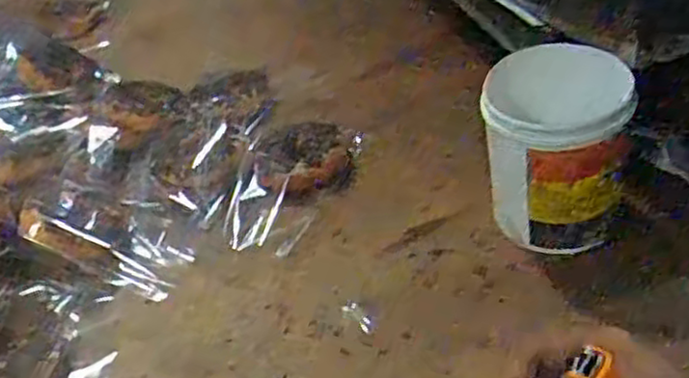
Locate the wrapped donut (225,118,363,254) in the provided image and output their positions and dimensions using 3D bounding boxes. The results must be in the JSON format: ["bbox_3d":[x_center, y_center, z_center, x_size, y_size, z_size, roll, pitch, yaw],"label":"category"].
[{"bbox_3d":[-0.048,-0.008,0.692,0.096,0.026,0.168,6,42,15],"label":"wrapped donut"}]

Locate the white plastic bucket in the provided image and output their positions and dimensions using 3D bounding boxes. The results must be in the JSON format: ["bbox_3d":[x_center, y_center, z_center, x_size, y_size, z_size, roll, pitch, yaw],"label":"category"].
[{"bbox_3d":[0.164,-0.028,0.590,0.107,0.143,0.098,-1,41,7],"label":"white plastic bucket"}]

